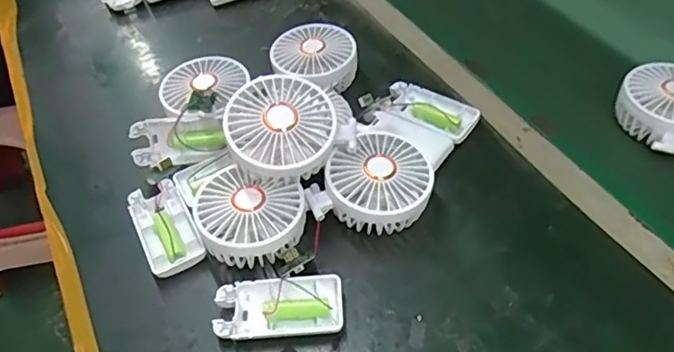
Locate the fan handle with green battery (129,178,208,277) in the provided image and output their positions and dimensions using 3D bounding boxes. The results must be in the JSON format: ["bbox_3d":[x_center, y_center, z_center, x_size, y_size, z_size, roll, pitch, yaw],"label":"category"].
[{"bbox_3d":[-0.148,0.044,0.482,0.045,0.014,0.093,-25,52,-15],"label":"fan handle with green battery"}]

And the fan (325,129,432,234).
[{"bbox_3d":[0.038,0.008,0.470,0.078,0.051,0.082,-3,50,3],"label":"fan"}]

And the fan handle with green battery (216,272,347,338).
[{"bbox_3d":[-0.043,0.100,0.425,0.095,0.017,0.046,-5,50,2],"label":"fan handle with green battery"}]

